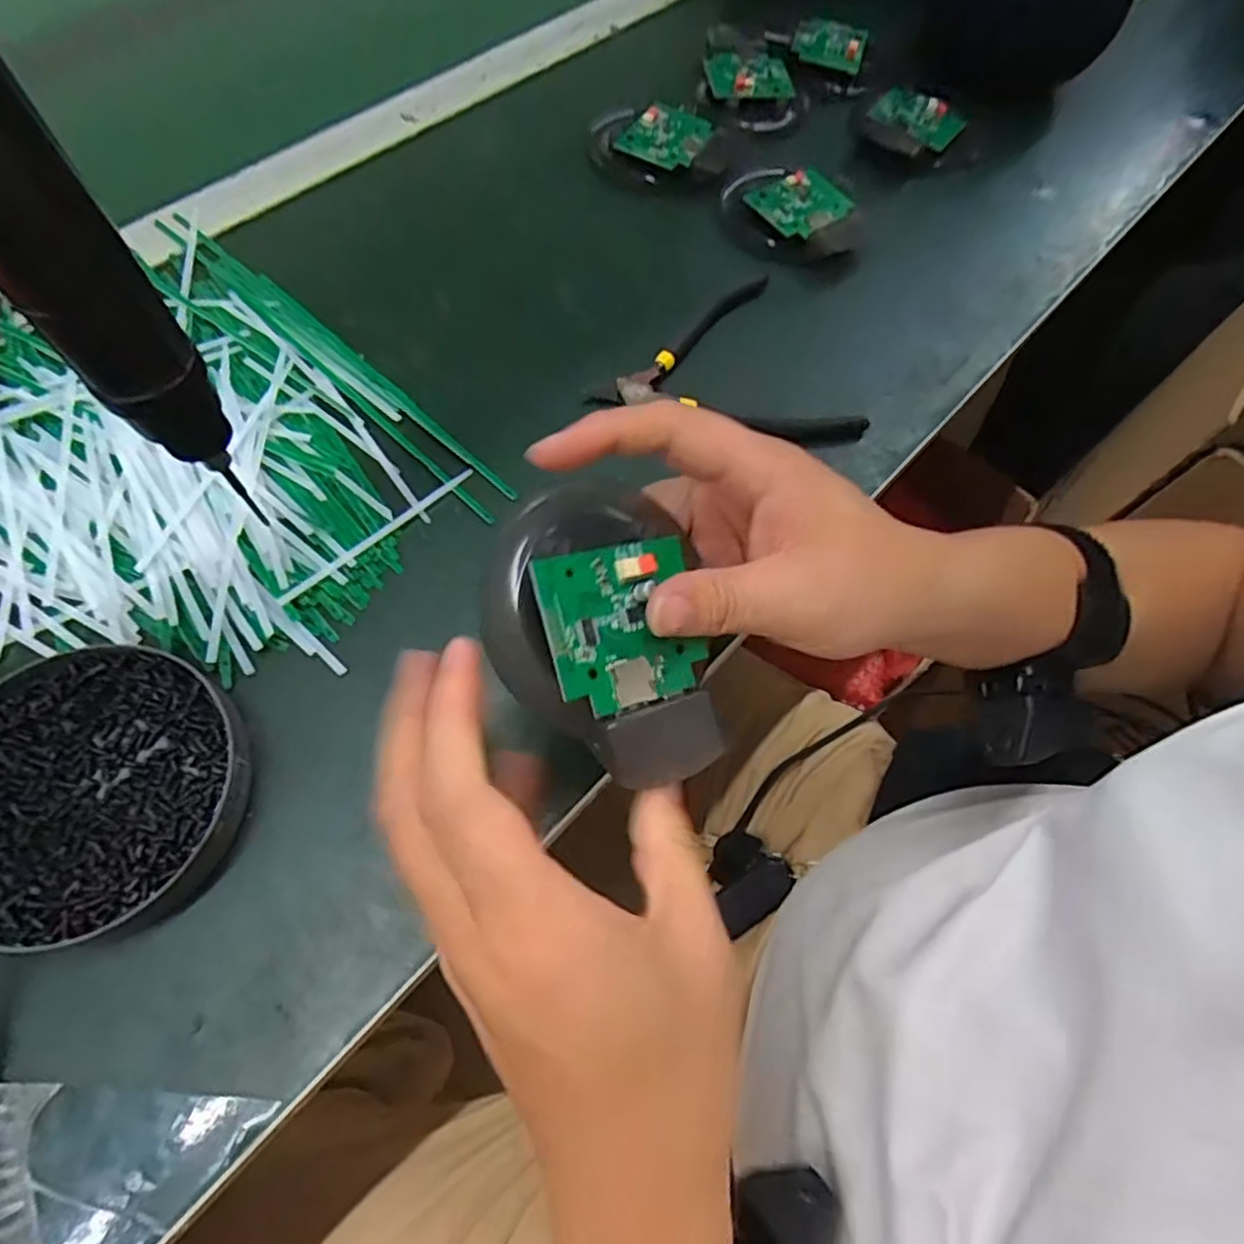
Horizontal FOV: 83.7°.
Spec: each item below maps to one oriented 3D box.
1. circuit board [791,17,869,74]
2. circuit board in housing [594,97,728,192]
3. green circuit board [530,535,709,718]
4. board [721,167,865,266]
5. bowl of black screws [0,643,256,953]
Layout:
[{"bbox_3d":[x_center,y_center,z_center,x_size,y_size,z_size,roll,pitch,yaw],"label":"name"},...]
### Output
[{"bbox_3d":[0.161,-0.448,0.536,0.053,0.009,0.039,17,86,7],"label":"circuit board"},{"bbox_3d":[0.025,-0.319,0.465,0.091,0.016,0.072,7,65,-1],"label":"circuit board in housing"},{"bbox_3d":[0.002,0.001,0.229,0.057,0.006,0.053,-14,90,-32],"label":"green circuit board"},{"bbox_3d":[0.111,-0.267,0.449,0.088,0.017,0.072,23,66,7],"label":"board"},{"bbox_3d":[-0.210,0.065,0.270,0.118,0.016,0.109,1,65,-3],"label":"bowl of black screws"}]

